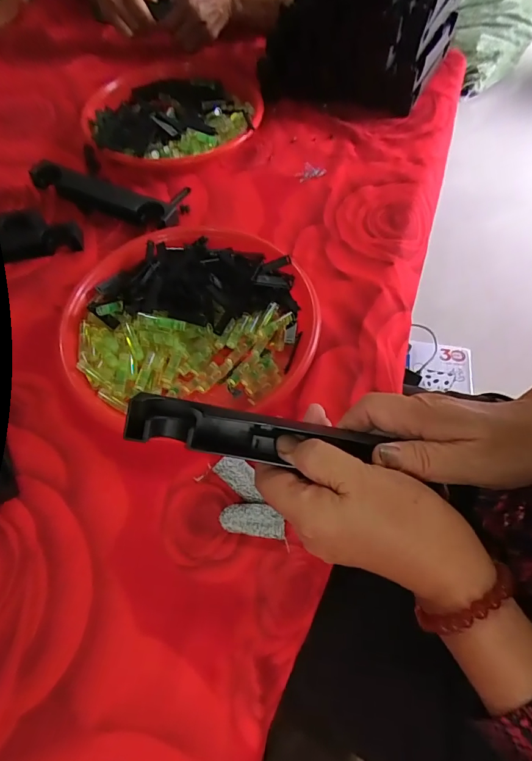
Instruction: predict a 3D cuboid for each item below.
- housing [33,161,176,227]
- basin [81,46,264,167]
[{"bbox_3d":[-0.200,-0.224,0.516,0.189,0.039,0.033,18,64,9],"label":"housing"},{"bbox_3d":[-0.113,-0.367,0.561,0.240,0.048,0.210,-12,61,-5],"label":"basin"}]

